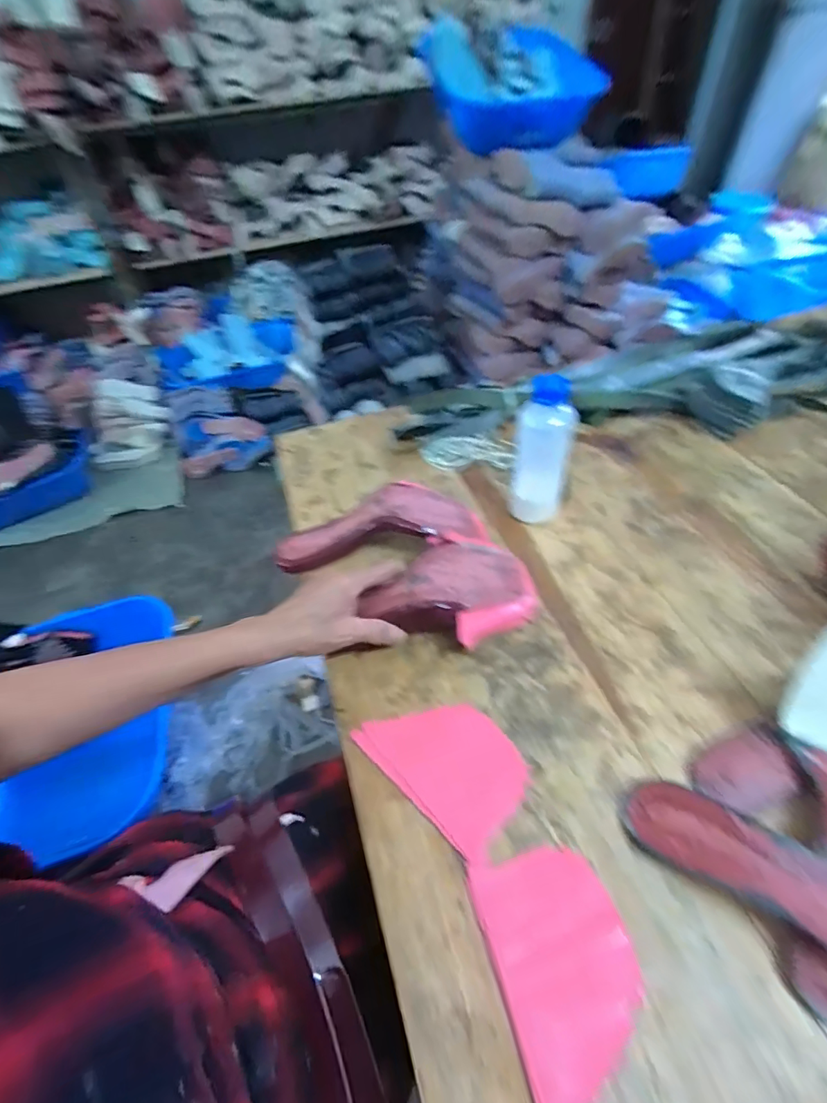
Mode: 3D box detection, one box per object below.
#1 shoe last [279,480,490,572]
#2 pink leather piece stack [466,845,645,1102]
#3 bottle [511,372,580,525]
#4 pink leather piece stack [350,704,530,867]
[{"bbox_3d":[-0.040,-0.028,0.553,0.242,0.062,0.086,-14,47,-4],"label":"shoe last"},{"bbox_3d":[0.100,0.271,0.305,0.090,0.006,0.130,-15,47,-9],"label":"pink leather piece stack"},{"bbox_3d":[0.147,-0.108,0.533,0.059,0.174,0.047,11,49,15],"label":"bottle"},{"bbox_3d":[0.029,0.173,0.400,0.133,0.006,0.095,33,57,31],"label":"pink leather piece stack"}]

